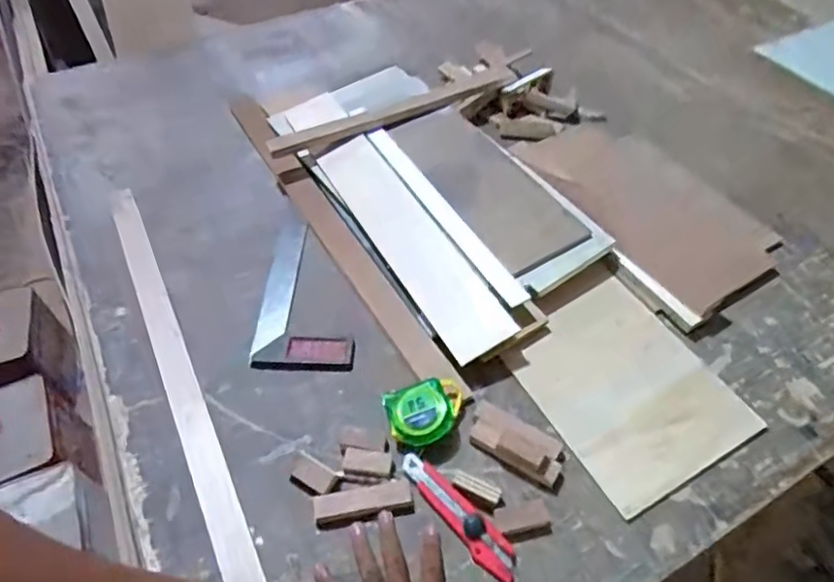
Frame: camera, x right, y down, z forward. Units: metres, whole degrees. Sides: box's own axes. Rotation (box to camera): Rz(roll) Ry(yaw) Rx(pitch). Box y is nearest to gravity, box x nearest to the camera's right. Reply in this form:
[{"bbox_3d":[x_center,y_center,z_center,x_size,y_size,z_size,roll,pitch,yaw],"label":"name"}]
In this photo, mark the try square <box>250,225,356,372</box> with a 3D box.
[{"bbox_3d":[-0.138,0.005,0.759,0.126,0.015,0.222,3,51,0],"label":"try square"}]

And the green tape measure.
[{"bbox_3d":[0.012,0.132,0.635,0.087,0.030,0.067,-11,53,-11],"label":"green tape measure"}]

